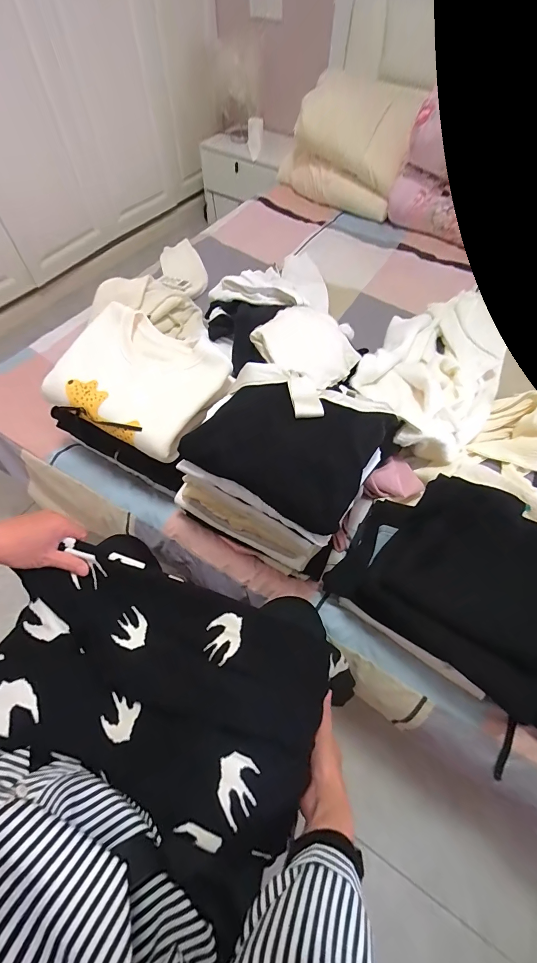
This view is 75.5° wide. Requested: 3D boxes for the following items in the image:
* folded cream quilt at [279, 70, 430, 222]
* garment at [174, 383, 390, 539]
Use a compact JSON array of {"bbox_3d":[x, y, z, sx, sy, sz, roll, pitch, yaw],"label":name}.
[{"bbox_3d":[0.291,-1.260,1.325,0.525,0.346,0.187,33,62,18],"label":"folded cream quilt"},{"bbox_3d":[0.032,-0.064,0.522,0.241,0.041,0.215,25,60,14],"label":"garment"}]

